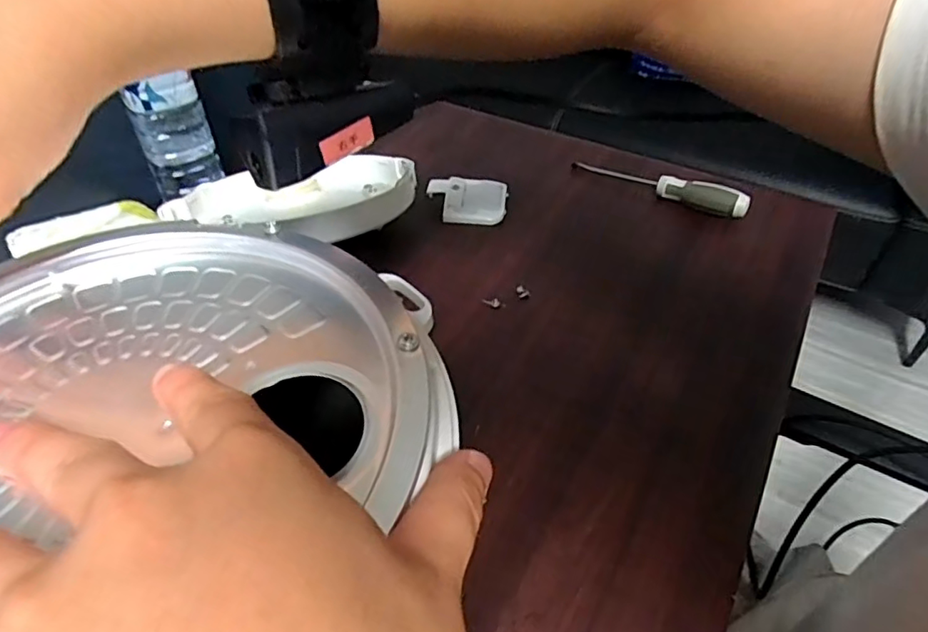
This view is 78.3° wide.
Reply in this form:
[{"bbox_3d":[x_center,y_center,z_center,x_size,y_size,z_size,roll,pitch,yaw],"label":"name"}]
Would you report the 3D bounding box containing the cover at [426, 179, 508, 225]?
[{"bbox_3d":[0.004,-0.122,0.582,0.079,0.019,0.071,7,45,4],"label":"cover"}]

